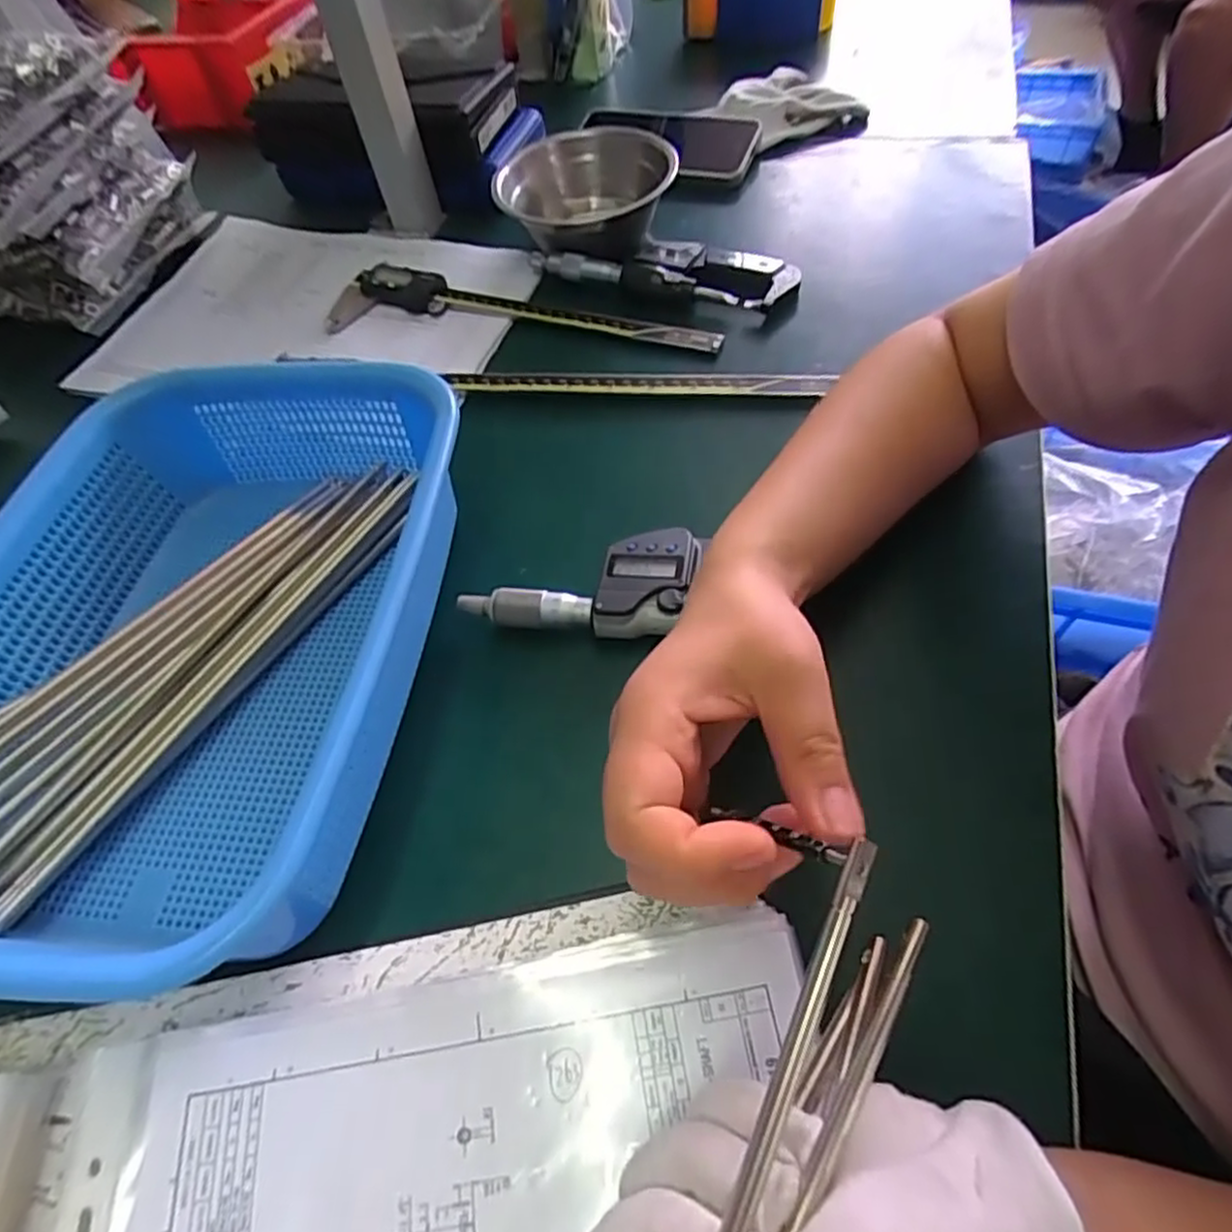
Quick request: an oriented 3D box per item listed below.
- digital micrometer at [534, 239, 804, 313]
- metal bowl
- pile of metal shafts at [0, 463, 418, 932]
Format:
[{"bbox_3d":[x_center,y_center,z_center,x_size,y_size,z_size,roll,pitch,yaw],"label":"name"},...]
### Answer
[{"bbox_3d":[0.032,-0.242,0.501,0.185,0.021,0.052,15,58,16],"label":"digital micrometer"},{"bbox_3d":[-0.021,-0.306,0.533,0.123,0.057,0.123,-3,55,4],"label":"metal bowl"},{"bbox_3d":[-0.201,0.019,0.320,0.059,0.062,0.292,22,59,20],"label":"pile of metal shafts"}]

